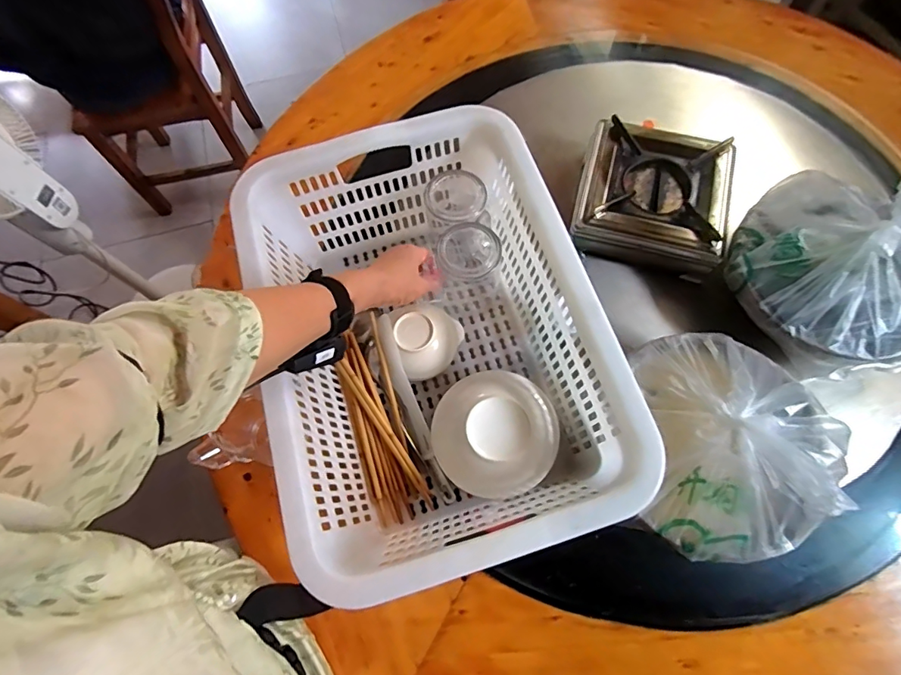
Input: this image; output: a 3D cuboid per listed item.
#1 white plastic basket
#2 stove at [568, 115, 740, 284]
[{"bbox_3d":[-0.029,0.000,0.584,0.352,0.182,0.509,-17,71,-6],"label":"white plastic basket"},{"bbox_3d":[0.293,-0.207,0.700,0.209,0.075,0.207,14,72,7],"label":"stove"}]

